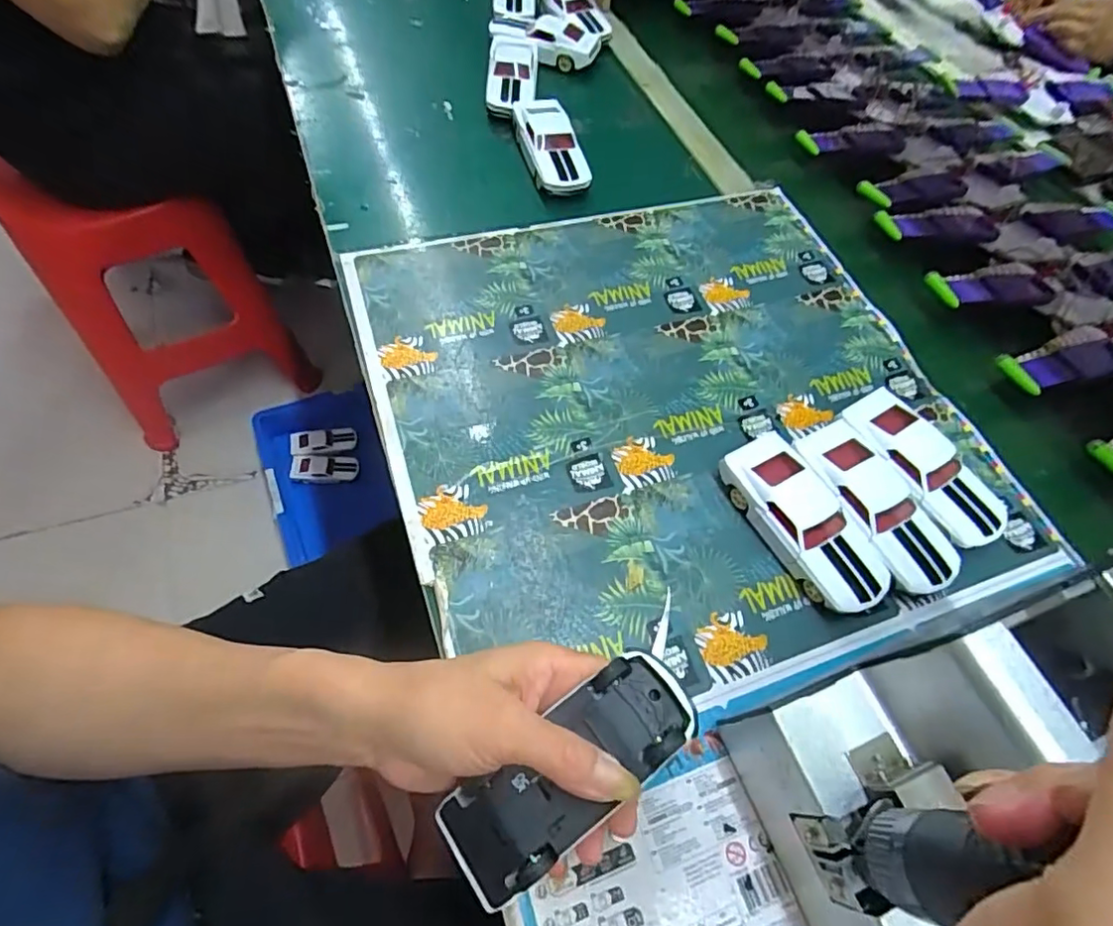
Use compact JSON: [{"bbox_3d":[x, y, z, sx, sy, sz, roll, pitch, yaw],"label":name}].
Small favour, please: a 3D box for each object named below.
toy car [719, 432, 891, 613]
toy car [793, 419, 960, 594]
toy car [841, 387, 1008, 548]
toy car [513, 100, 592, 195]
[{"bbox_3d":[0.168,0.041,0.385,0.053,0.035,0.130,-25,66,-18],"label":"toy car"},{"bbox_3d":[0.222,0.030,0.394,0.051,0.032,0.127,-22,66,-19],"label":"toy car"},{"bbox_3d":[0.265,0.005,0.411,0.056,0.034,0.125,-24,66,-20],"label":"toy car"},{"bbox_3d":[-0.006,-0.317,0.565,0.056,0.034,0.125,-13,63,-13],"label":"toy car"}]

